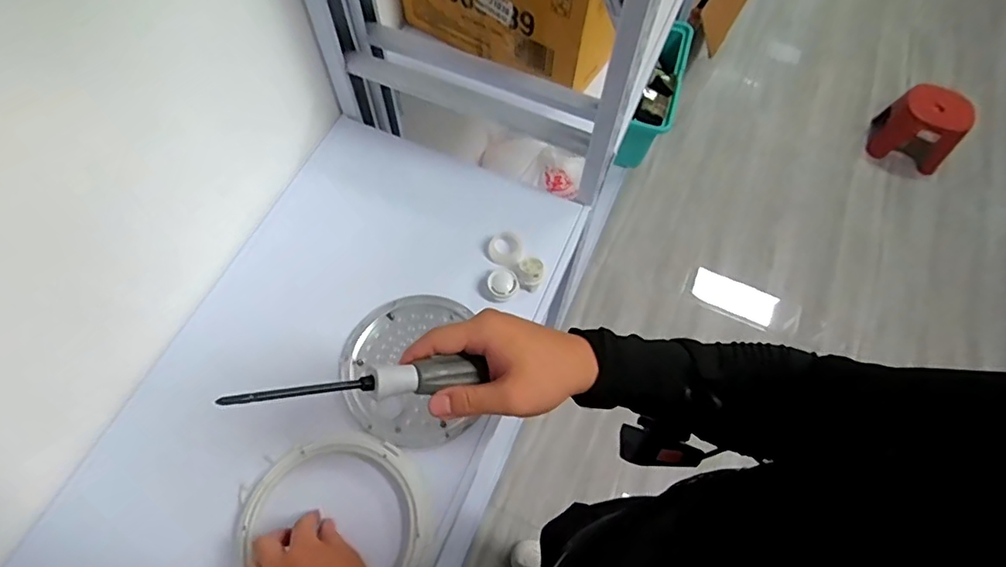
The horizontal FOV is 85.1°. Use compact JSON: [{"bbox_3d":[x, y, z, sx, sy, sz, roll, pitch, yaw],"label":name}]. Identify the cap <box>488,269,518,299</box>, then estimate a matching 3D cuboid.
[{"bbox_3d":[-0.001,0.000,0.695,0.037,0.012,0.037,1,64,-1],"label":"cap"}]

